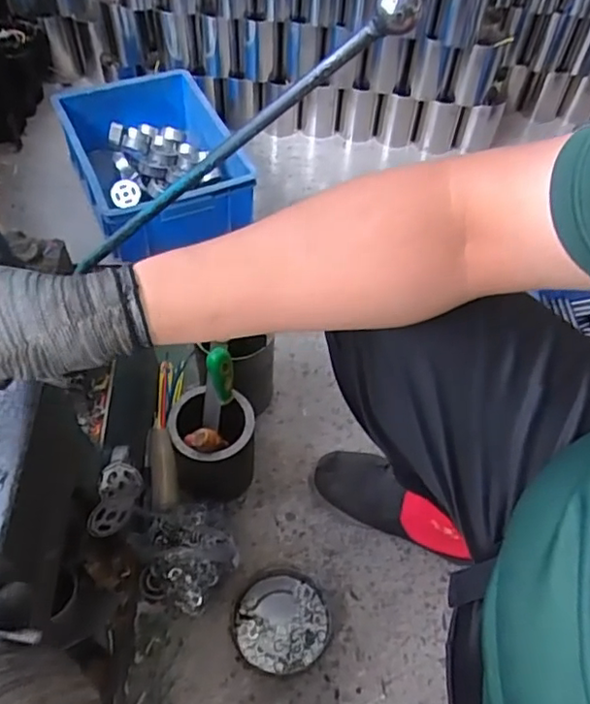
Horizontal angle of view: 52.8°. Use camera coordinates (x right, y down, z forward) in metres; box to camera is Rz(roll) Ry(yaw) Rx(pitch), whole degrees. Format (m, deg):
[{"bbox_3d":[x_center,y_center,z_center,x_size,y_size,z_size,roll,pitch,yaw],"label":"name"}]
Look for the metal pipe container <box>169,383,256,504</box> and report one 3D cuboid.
[{"bbox_3d":[-0.113,0.136,0.841,0.110,0.159,0.103,1,54,-1],"label":"metal pipe container"}]

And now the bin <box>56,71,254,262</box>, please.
[{"bbox_3d":[-0.286,-0.393,1.228,0.306,0.142,0.422,-20,57,-16],"label":"bin"}]

